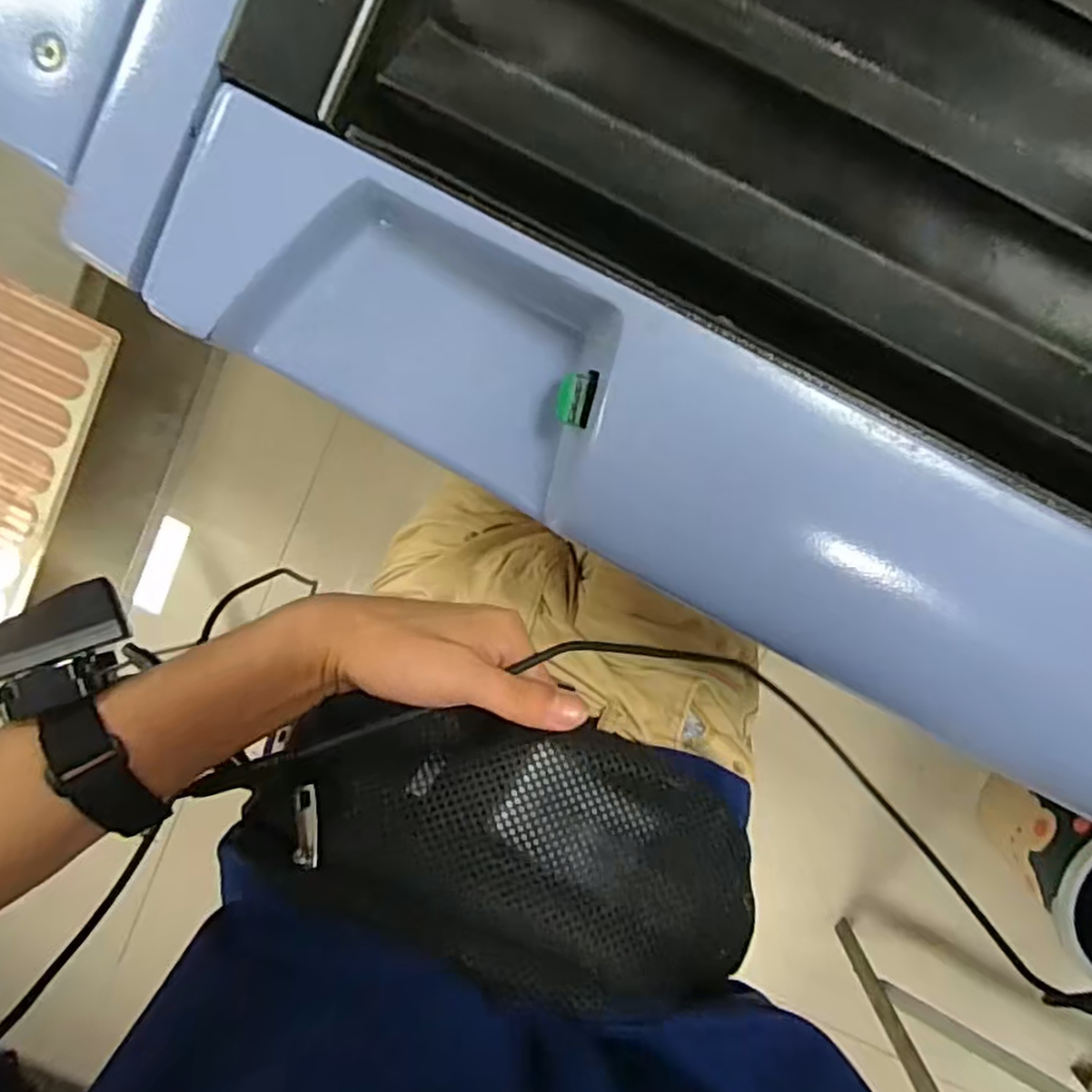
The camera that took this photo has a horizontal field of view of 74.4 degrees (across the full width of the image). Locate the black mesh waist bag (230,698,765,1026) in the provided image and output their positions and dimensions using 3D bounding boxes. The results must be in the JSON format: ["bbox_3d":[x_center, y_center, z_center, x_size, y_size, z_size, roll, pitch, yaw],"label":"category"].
[{"bbox_3d":[-0.019,0.141,0.339,0.245,0.063,0.101,13,100,2],"label":"black mesh waist bag"}]

